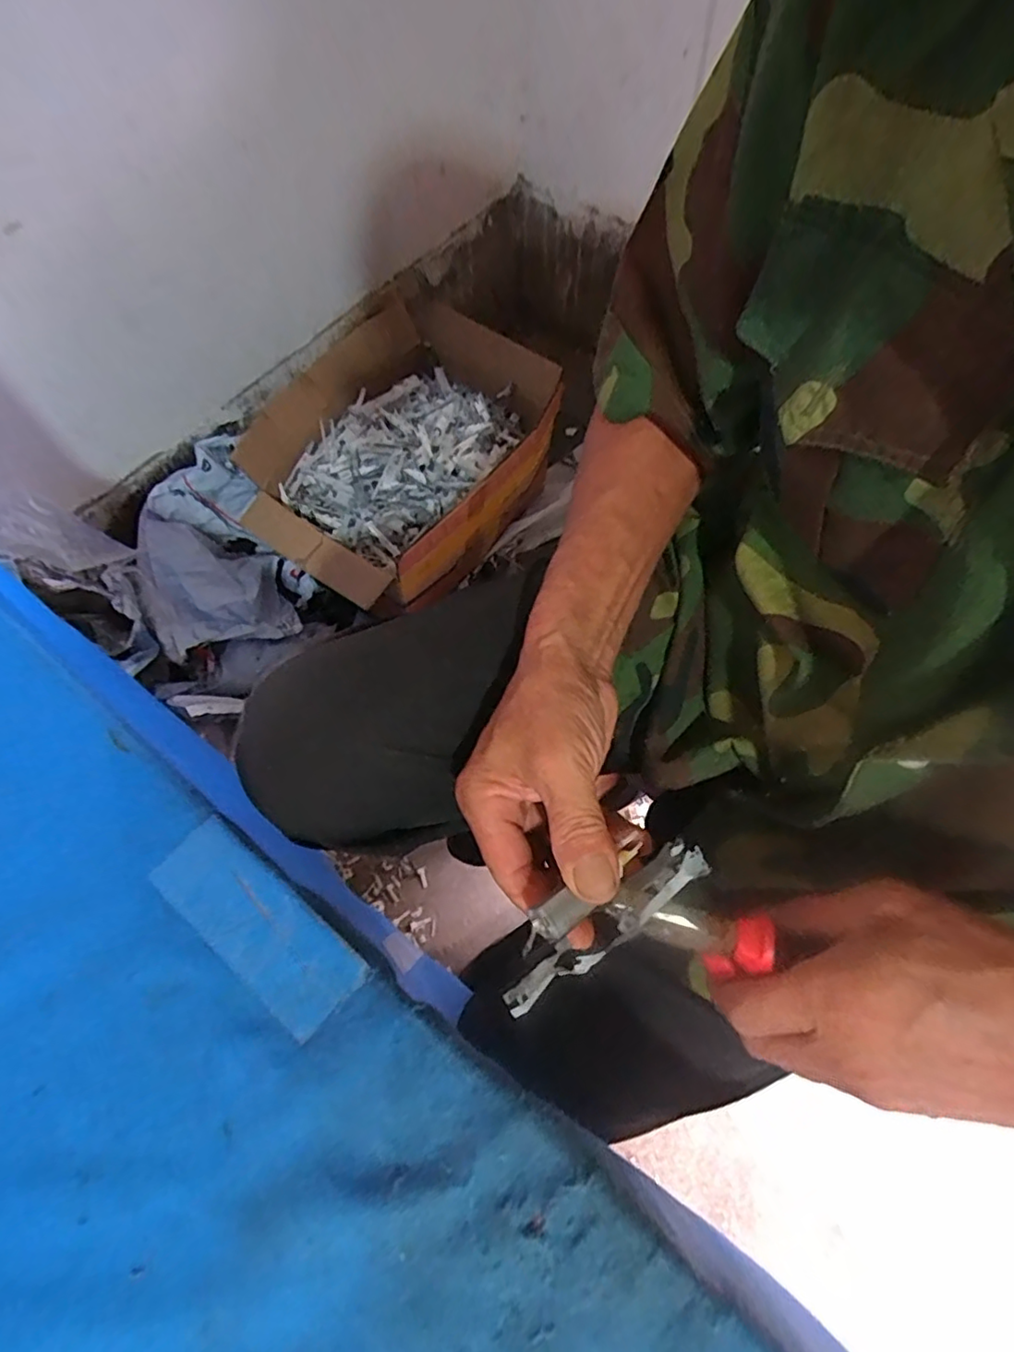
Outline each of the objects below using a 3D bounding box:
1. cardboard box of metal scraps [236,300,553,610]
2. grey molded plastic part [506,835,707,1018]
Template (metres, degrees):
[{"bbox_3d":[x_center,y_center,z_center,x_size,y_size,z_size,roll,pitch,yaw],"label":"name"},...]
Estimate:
[{"bbox_3d":[-0.166,-0.376,1.011,0.381,0.193,0.562,35,70,15],"label":"cardboard box of metal scraps"},{"bbox_3d":[0.042,0.102,0.258,0.108,0.019,0.030,-26,67,-24],"label":"grey molded plastic part"}]

